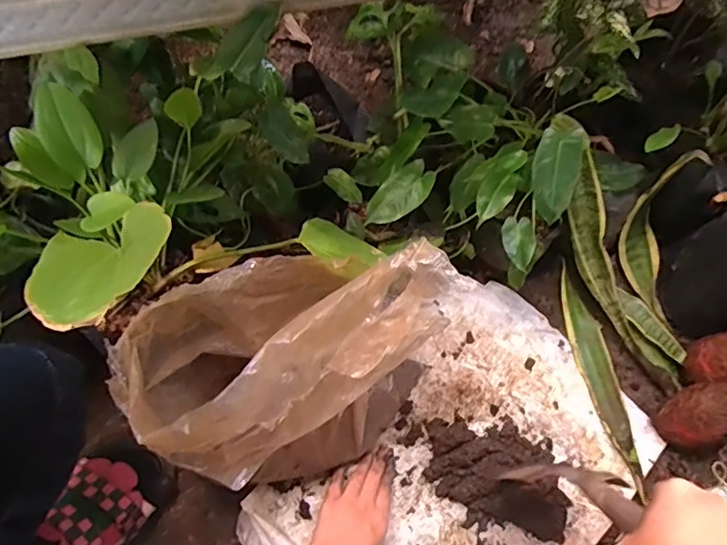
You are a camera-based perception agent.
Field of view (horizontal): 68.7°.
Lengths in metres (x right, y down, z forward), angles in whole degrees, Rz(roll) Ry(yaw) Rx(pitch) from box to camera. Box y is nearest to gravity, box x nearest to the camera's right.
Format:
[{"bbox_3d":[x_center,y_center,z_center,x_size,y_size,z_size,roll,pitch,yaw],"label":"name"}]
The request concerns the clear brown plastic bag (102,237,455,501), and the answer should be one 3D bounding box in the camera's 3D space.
[{"bbox_3d":[-0.067,0.108,0.544,0.286,0.237,0.184,-5,72,-4],"label":"clear brown plastic bag"}]

